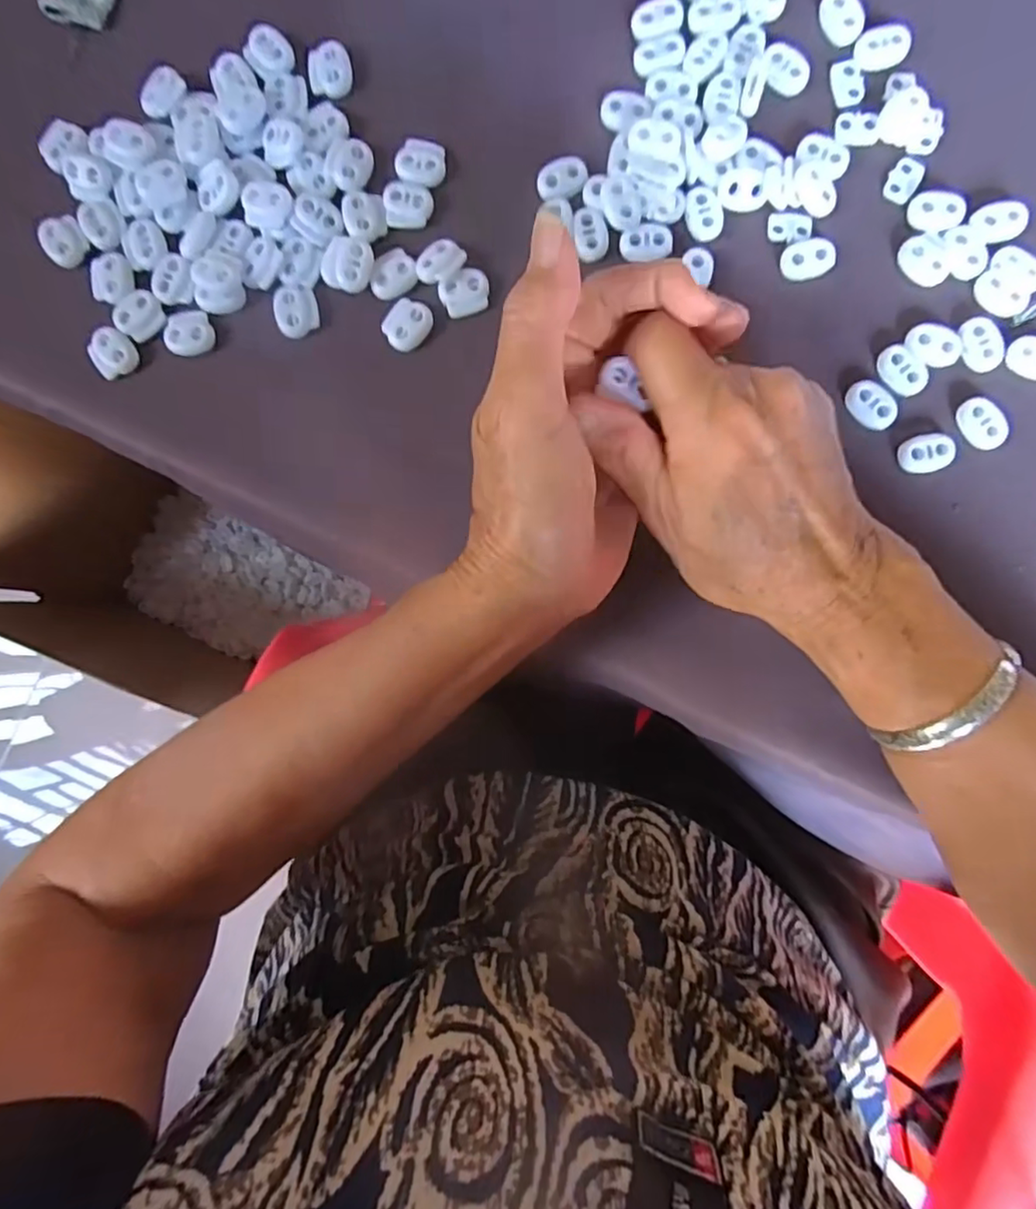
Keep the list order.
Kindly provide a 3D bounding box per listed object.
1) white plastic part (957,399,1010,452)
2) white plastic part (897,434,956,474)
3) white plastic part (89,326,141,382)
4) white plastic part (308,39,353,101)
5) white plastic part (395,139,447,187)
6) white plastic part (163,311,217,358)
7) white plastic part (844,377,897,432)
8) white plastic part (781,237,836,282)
[{"bbox_3d":[0.197,-0.076,0.263,0.015,0.005,0.023,-39,88,3],"label":"white plastic part"},{"bbox_3d":[0.174,-0.065,0.264,0.021,0.005,0.016,-7,90,3],"label":"white plastic part"},{"bbox_3d":[-0.187,-0.116,0.284,0.019,0.007,0.020,0,90,3],"label":"white plastic part"},{"bbox_3d":[-0.085,-0.242,0.278,0.019,0.004,0.023,-4,90,3],"label":"white plastic part"},{"bbox_3d":[-0.043,-0.197,0.276,0.022,0.004,0.020,10,91,3],"label":"white plastic part"},{"bbox_3d":[-0.150,-0.125,0.281,0.021,0.004,0.021,-8,90,3],"label":"white plastic part"},{"bbox_3d":[0.152,-0.086,0.265,0.016,0.005,0.023,-43,88,2],"label":"white plastic part"},{"bbox_3d":[0.125,-0.150,0.268,0.022,0.004,0.016,-11,89,3],"label":"white plastic part"}]

